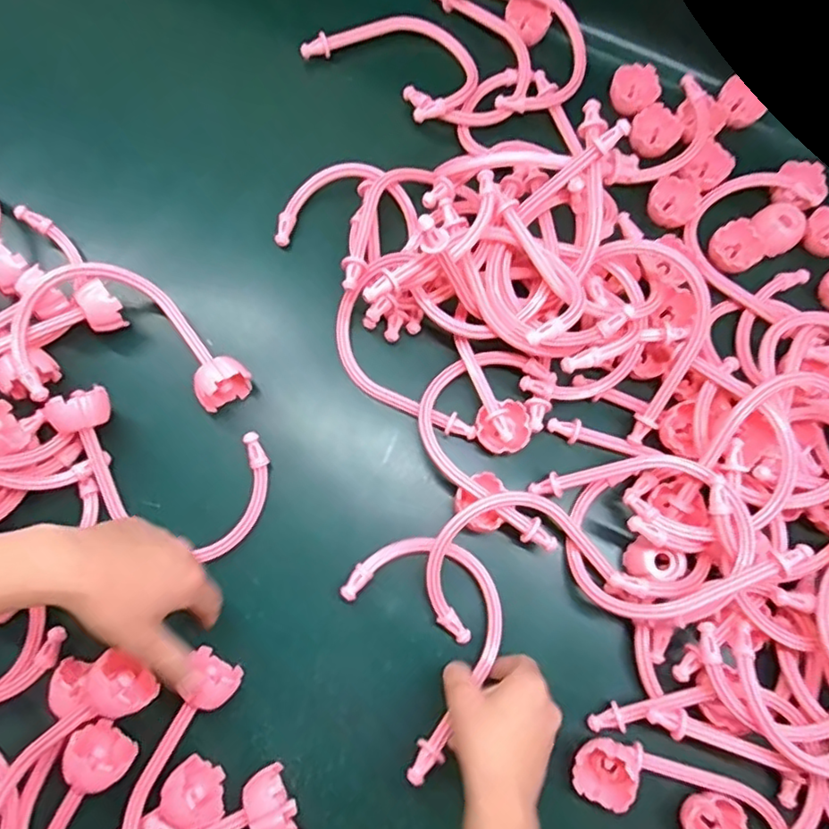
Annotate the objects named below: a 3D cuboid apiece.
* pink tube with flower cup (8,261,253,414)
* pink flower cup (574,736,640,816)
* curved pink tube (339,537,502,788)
[{"bbox_3d":[-0.260,-0.046,0.554,0.185,0.069,0.136,41,81,8],"label":"pink tube with flower cup"},{"bbox_3d":[0.153,0.288,0.489,0.044,0.028,0.049,23,78,5],"label":"pink flower cup"},{"bbox_3d":[0.020,0.184,0.503,0.121,0.042,0.170,-23,79,-5],"label":"curved pink tube"}]

